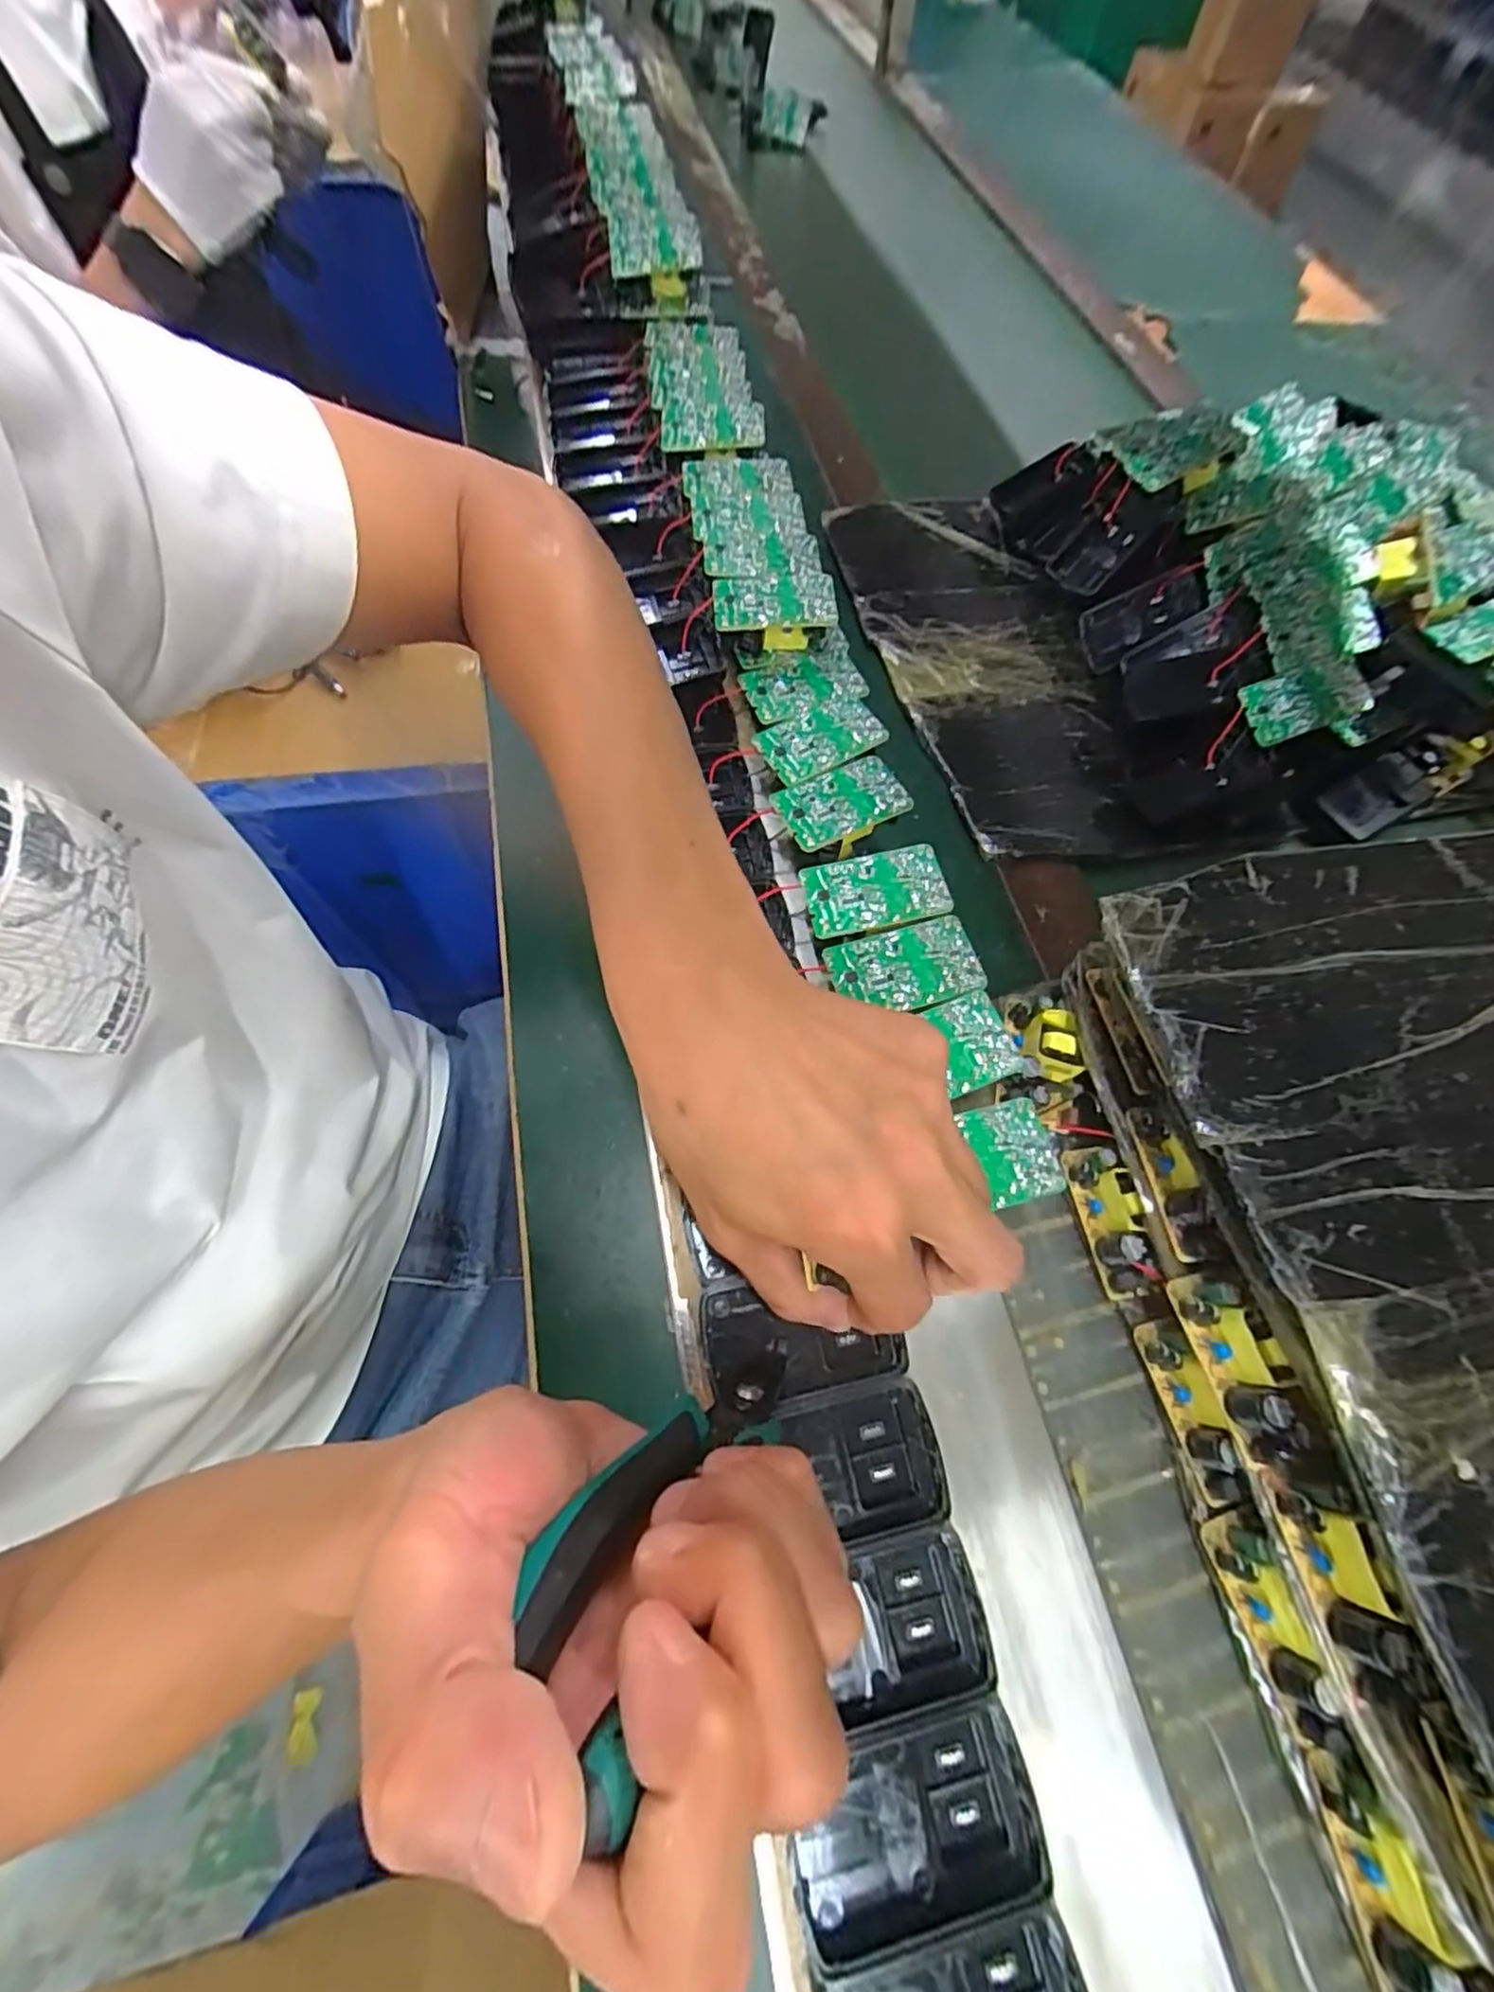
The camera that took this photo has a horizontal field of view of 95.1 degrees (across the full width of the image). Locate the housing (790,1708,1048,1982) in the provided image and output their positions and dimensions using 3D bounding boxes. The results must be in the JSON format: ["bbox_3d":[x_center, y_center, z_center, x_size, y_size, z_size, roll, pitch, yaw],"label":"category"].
[{"bbox_3d":[0.048,0.238,0.196,0.070,0.012,0.041,-10,66,-8],"label":"housing"}]

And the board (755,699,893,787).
[{"bbox_3d":[0.038,-0.131,0.345,0.060,0.004,0.036,-27,69,-15],"label":"board"}]

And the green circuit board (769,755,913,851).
[{"bbox_3d":[0.046,-0.094,0.332,0.061,0.010,0.035,-23,68,-13],"label":"green circuit board"}]

